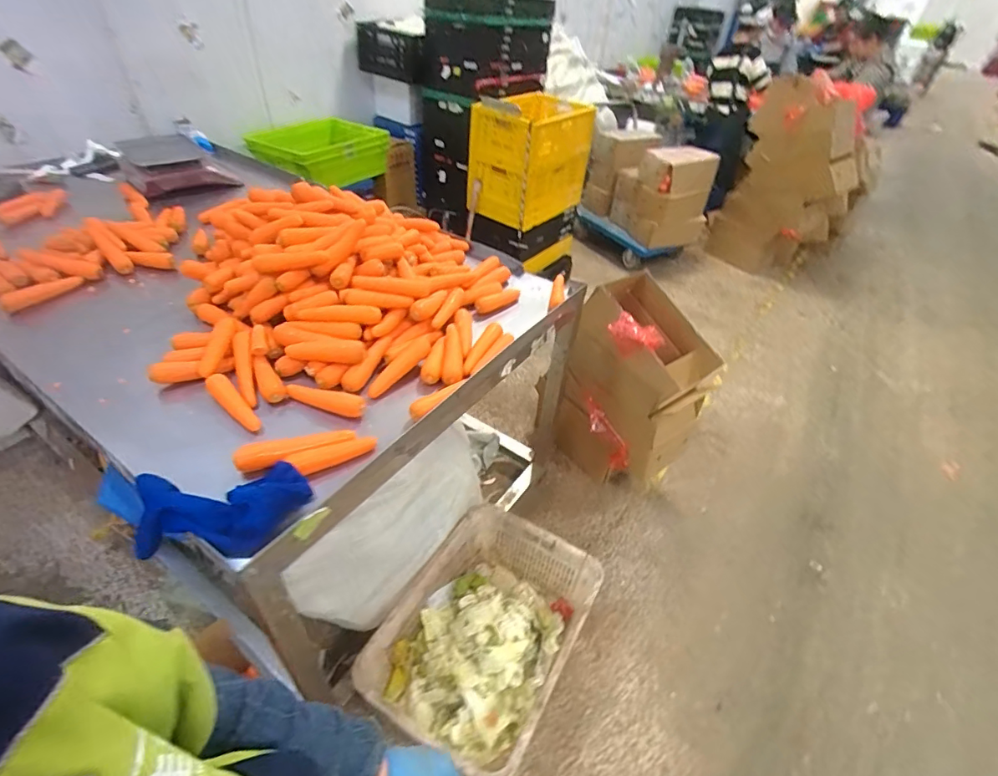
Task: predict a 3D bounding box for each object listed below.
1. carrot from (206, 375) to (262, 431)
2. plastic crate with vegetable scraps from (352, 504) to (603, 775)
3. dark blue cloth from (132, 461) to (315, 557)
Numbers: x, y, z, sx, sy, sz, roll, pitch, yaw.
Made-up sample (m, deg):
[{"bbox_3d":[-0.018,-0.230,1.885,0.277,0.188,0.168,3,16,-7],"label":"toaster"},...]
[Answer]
[{"bbox_3d":[-0.536,0.027,0.982,0.168,0.032,0.040,35,50,26],"label":"carrot"},{"bbox_3d":[-0.031,0.683,1.377,0.432,0.281,0.596,26,46,19],"label":"plastic crate with vegetable scraps"},{"bbox_3d":[-0.444,0.190,0.777,0.268,0.061,0.139,-2,44,-10],"label":"dark blue cloth"}]

